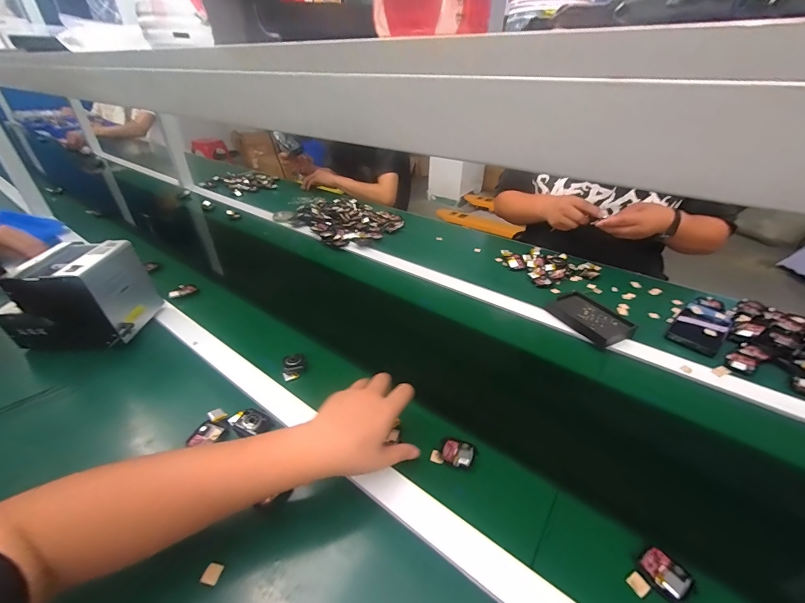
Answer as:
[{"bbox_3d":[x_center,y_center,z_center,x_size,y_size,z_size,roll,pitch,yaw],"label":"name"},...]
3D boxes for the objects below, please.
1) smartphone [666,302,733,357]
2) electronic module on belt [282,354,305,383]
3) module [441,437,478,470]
[{"bbox_3d":[0.564,0.046,0.647,0.178,0.010,0.075,-27,43,-34],"label":"smartphone"},{"bbox_3d":[-0.174,0.106,0.551,0.033,0.022,0.042,-8,36,-12],"label":"electronic module on belt"},{"bbox_3d":[0.071,0.192,0.433,0.041,0.007,0.038,16,38,21],"label":"module"}]

